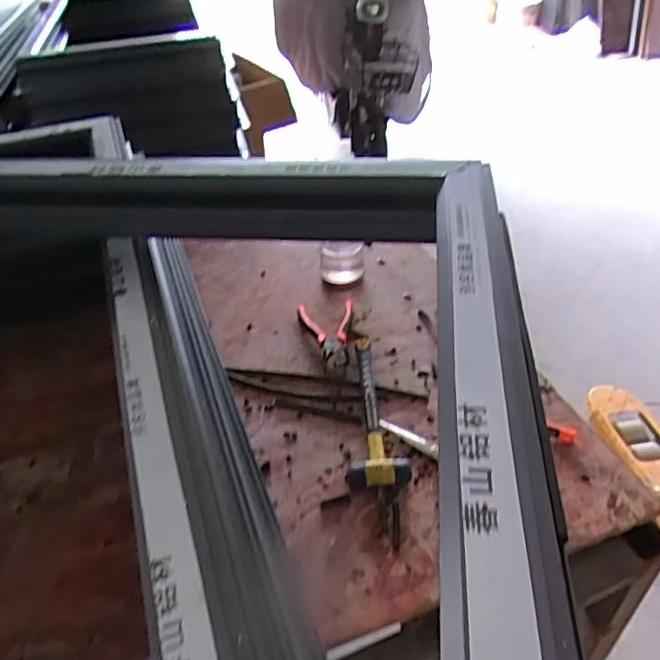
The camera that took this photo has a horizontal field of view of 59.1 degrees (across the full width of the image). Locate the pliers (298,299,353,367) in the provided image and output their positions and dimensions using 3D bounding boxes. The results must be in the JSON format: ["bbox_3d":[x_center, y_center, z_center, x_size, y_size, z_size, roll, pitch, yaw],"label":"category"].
[{"bbox_3d":[-0.012,0.000,0.948,0.094,0.029,0.174,0,39,5],"label":"pliers"}]

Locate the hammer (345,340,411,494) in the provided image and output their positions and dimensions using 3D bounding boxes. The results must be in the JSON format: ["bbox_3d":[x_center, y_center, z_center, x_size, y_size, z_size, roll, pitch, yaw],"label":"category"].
[{"bbox_3d":[0.061,0.108,0.814,0.077,0.032,0.259,-2,39,1],"label":"hammer"}]

